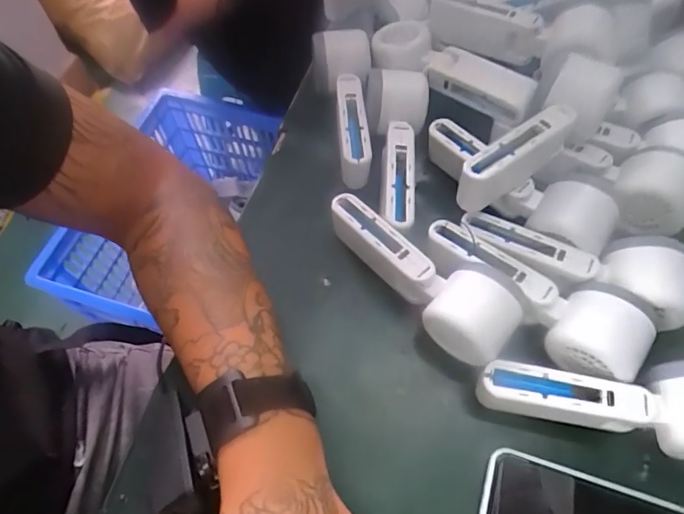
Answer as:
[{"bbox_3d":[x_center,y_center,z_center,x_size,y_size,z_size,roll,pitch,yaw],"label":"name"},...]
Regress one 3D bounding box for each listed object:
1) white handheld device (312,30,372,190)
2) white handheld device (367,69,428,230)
[{"bbox_3d":[0.003,-0.140,0.427,0.055,0.050,0.156,-5,61,-3],"label":"white handheld device"},{"bbox_3d":[0.047,-0.091,0.405,0.056,0.051,0.158,3,61,1],"label":"white handheld device"}]

